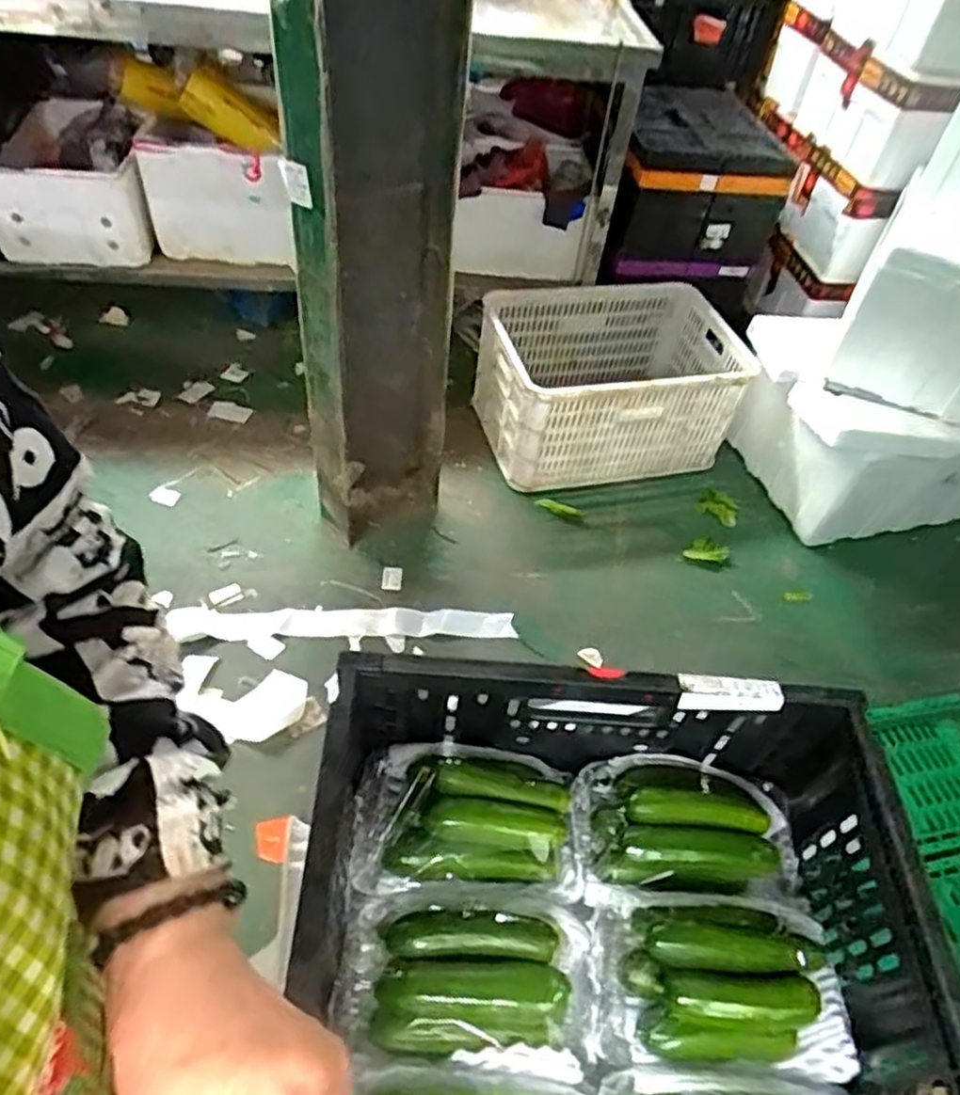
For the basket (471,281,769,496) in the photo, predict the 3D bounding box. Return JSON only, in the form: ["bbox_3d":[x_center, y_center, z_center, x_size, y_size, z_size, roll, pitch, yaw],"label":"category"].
[{"bbox_3d":[0.326,-0.434,1.913,0.611,0.322,0.485,-6,50,-11],"label":"basket"}]

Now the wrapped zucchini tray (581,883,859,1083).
[{"bbox_3d":[0.163,0.299,0.510,0.193,0.060,0.112,8,49,1],"label":"wrapped zucchini tray"}]

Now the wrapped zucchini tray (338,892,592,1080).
[{"bbox_3d":[-0.010,0.296,0.503,0.167,0.059,0.109,4,49,-2],"label":"wrapped zucchini tray"}]

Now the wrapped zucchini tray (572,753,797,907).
[{"bbox_3d":[0.170,0.224,0.586,0.179,0.064,0.107,6,49,0],"label":"wrapped zucchini tray"}]

